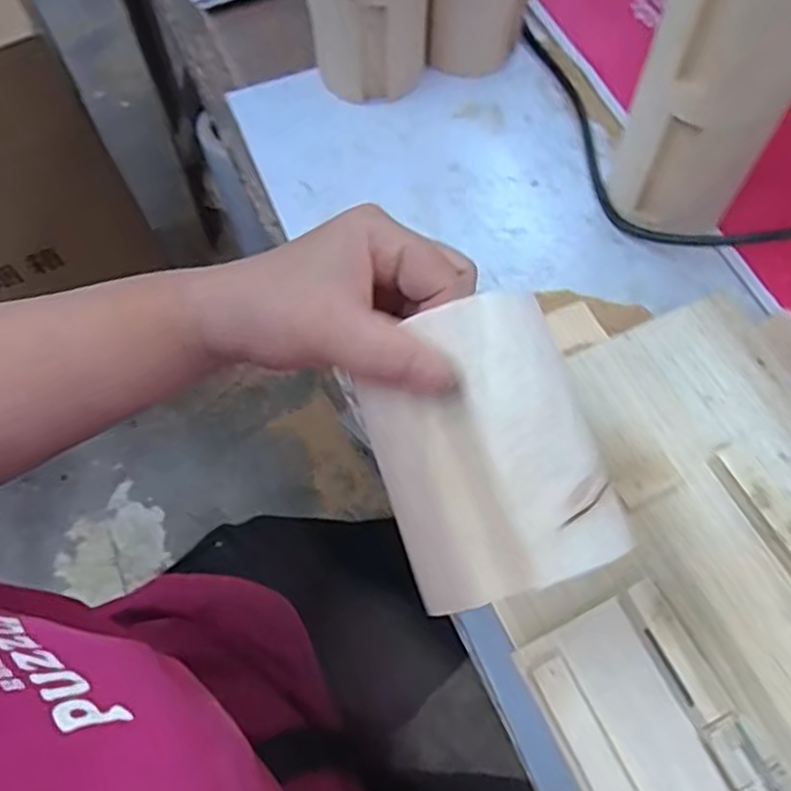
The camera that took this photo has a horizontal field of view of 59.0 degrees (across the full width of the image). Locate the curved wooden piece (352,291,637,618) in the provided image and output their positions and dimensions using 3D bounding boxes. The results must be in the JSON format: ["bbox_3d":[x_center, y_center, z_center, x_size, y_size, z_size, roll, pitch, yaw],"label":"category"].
[{"bbox_3d":[0.028,0.018,0.248,0.076,0.032,0.098,-19,80,18],"label":"curved wooden piece"}]

